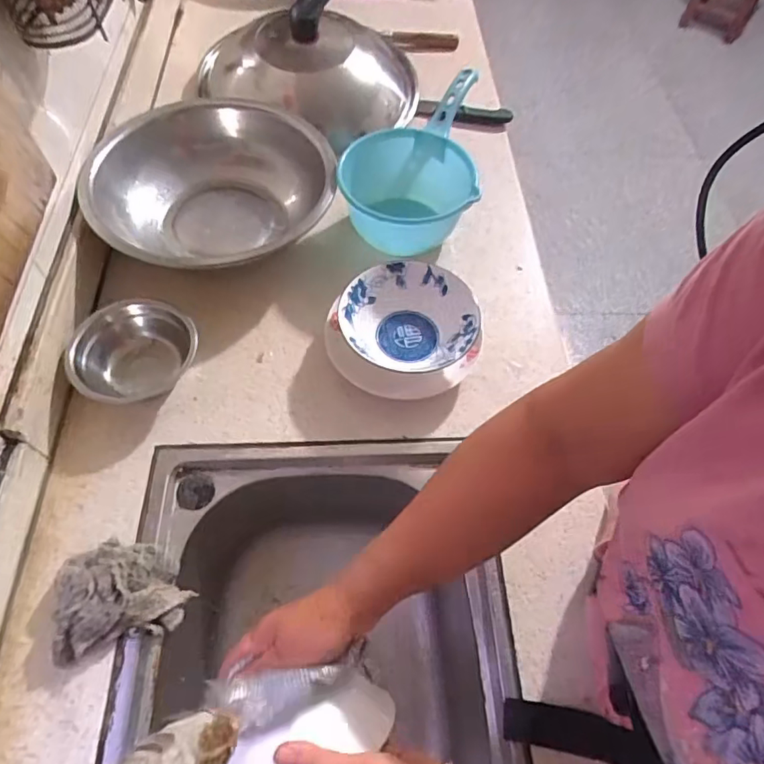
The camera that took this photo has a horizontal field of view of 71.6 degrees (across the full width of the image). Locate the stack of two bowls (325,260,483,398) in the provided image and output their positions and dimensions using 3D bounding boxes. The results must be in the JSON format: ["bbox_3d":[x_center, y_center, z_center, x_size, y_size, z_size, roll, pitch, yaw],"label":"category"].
[{"bbox_3d":[0.024,-0.057,0.629,0.170,0.067,0.158,-19,62,-15],"label":"stack of two bowls"}]

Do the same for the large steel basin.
[{"bbox_3d":[-0.211,-0.249,0.703,0.286,0.088,0.295,2,58,-3],"label":"large steel basin"}]

